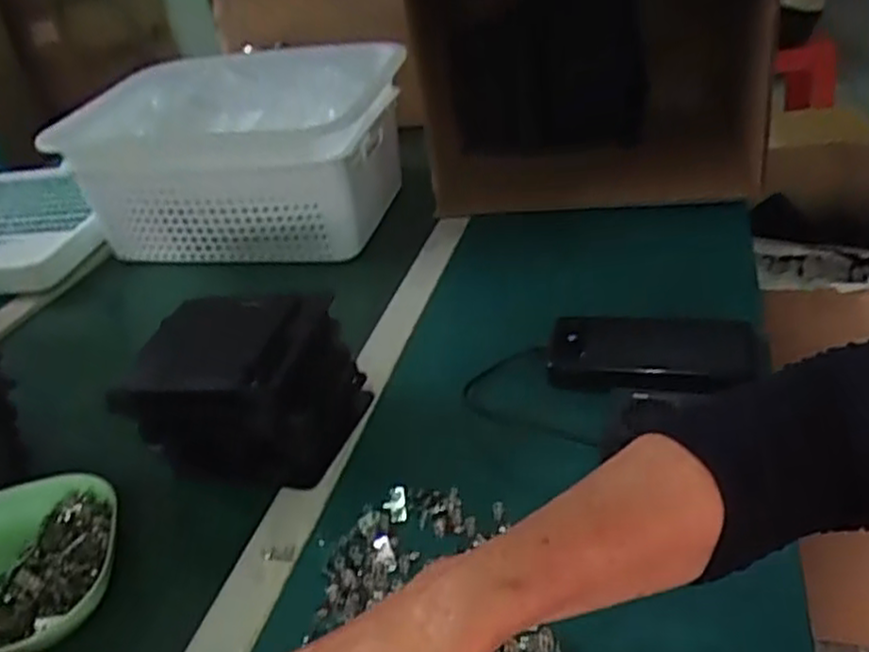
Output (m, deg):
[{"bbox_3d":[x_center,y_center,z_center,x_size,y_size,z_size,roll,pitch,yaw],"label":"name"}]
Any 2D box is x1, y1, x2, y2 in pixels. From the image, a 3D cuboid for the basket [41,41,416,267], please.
[{"bbox_3d":[-0.215,-0.225,0.951,0.341,0.173,0.285,0,33,15],"label":"basket"}]

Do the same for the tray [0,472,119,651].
[{"bbox_3d":[-0.286,0.172,0.500,0.152,0.041,0.143,-20,33,-17],"label":"tray"}]

